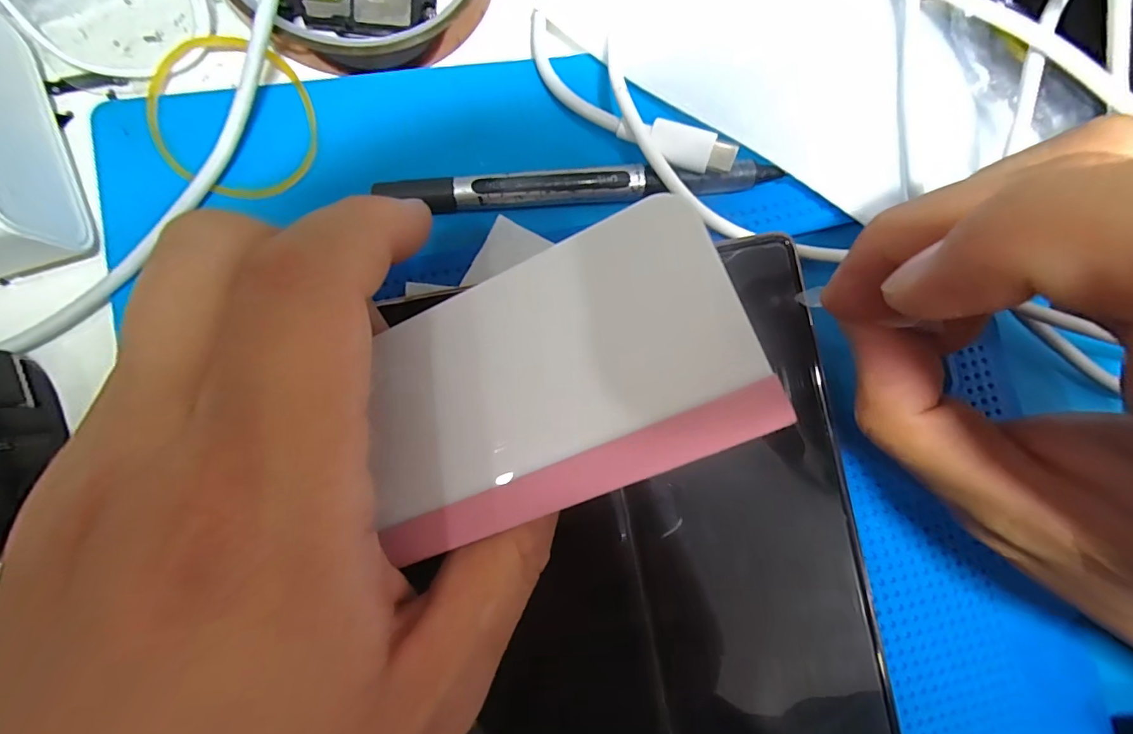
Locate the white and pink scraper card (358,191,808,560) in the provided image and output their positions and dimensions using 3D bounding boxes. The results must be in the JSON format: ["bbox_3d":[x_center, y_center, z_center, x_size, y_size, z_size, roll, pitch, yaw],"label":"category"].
[{"bbox_3d":[-0.006,0.004,0.098,0.083,0.005,0.049,-25,84,13],"label":"white and pink scraper card"}]

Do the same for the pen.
[{"bbox_3d":[0.005,-0.053,0.140,0.114,0.006,0.009,-5,88,-4],"label":"pen"}]

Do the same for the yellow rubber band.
[{"bbox_3d":[-0.097,-0.074,0.140,0.046,0.005,0.049,6,87,-5],"label":"yellow rubber band"}]

